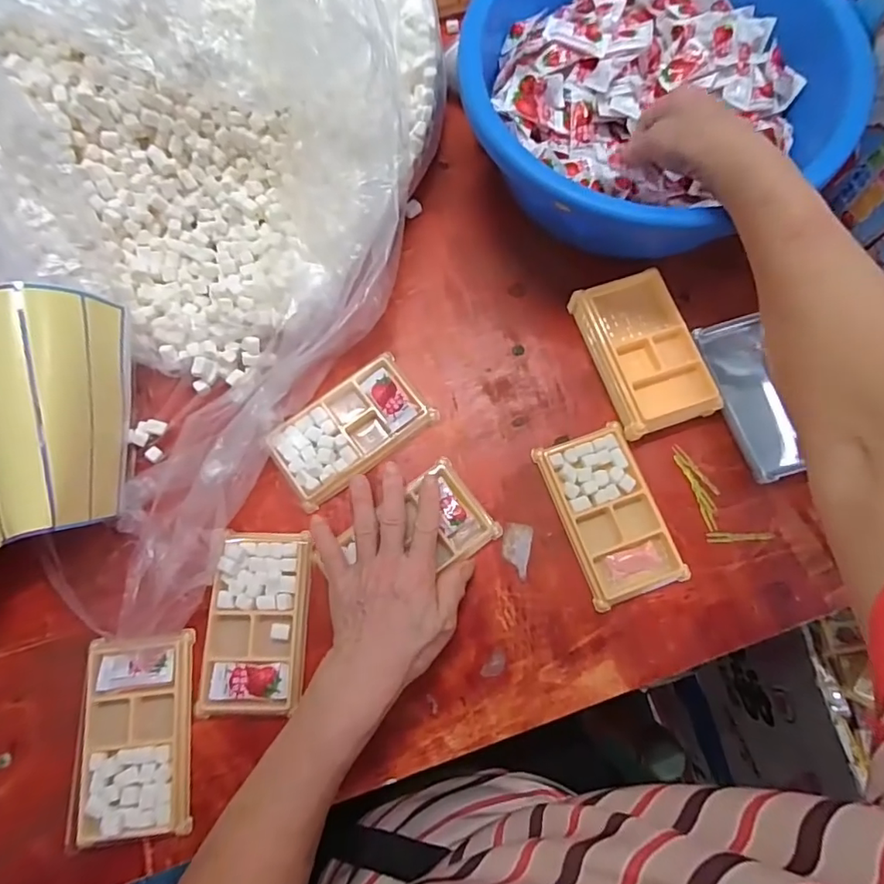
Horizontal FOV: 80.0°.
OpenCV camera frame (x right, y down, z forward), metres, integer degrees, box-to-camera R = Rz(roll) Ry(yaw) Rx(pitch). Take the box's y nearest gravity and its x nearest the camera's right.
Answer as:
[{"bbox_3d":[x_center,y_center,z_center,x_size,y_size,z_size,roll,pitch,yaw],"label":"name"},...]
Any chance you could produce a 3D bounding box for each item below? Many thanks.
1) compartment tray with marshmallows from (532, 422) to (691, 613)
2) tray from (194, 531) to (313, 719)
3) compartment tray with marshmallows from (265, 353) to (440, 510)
[{"bbox_3d":[0.138,0.058,0.434,0.078,0.012,0.136,-19,75,-4],"label":"compartment tray with marshmallows"},{"bbox_3d":[-0.145,0.140,0.412,0.076,0.015,0.136,1,75,1],"label":"tray"},{"bbox_3d":[-0.080,-0.012,0.453,0.134,0.019,0.074,-38,77,-9],"label":"compartment tray with marshmallows"}]

